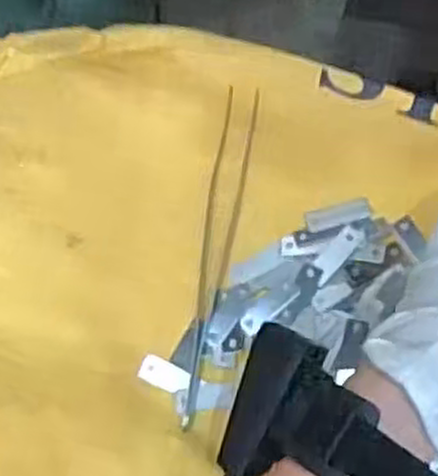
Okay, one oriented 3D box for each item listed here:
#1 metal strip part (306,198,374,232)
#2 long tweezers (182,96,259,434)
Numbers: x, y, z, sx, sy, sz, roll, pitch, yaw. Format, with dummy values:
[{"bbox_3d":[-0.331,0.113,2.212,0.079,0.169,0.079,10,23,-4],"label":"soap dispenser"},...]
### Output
[{"bbox_3d":[0.066,-0.013,0.439,0.037,0.004,0.013,-14,66,-4],"label":"metal strip part"},{"bbox_3d":[-0.001,0.004,0.425,0.018,0.008,0.192,8,66,6],"label":"long tweezers"}]

